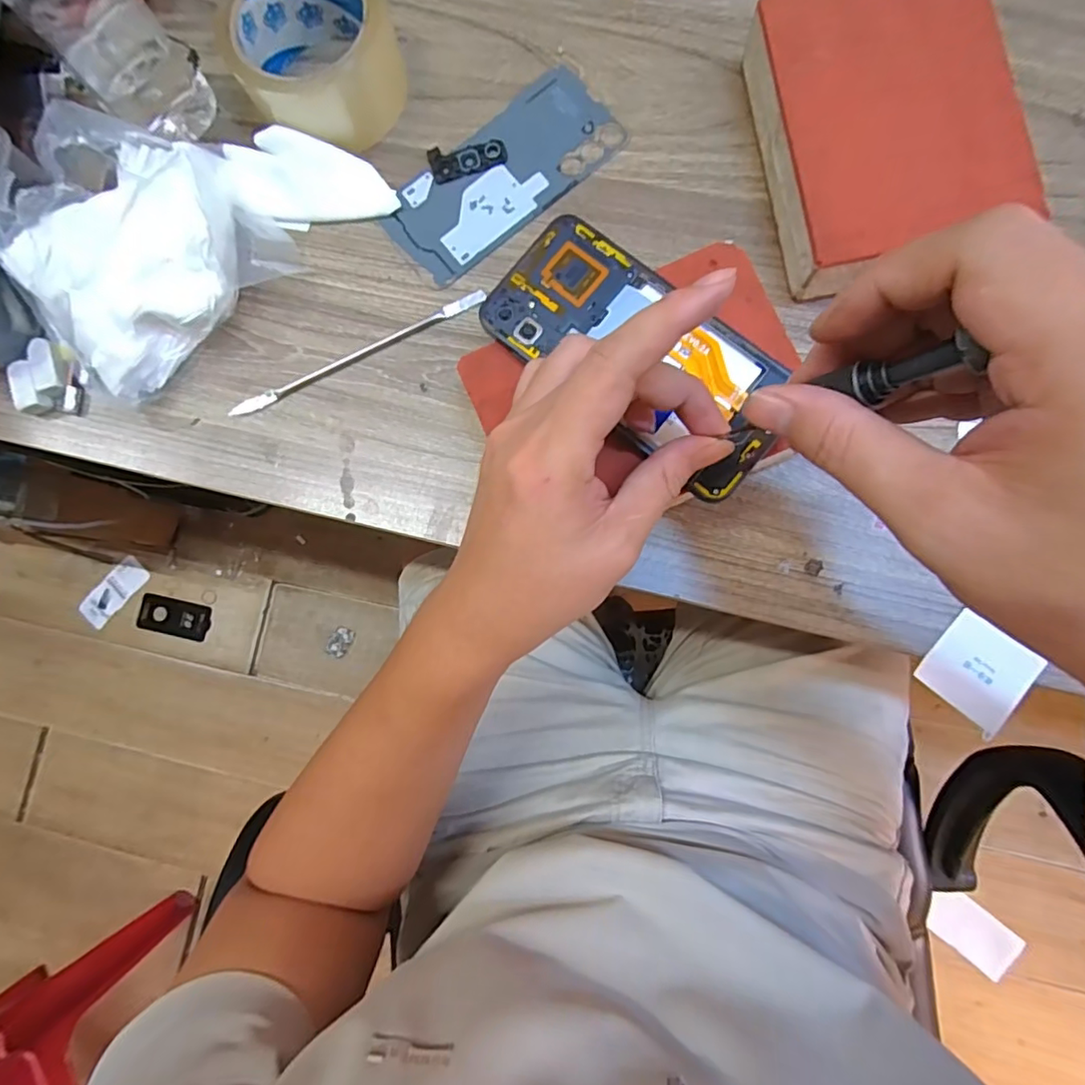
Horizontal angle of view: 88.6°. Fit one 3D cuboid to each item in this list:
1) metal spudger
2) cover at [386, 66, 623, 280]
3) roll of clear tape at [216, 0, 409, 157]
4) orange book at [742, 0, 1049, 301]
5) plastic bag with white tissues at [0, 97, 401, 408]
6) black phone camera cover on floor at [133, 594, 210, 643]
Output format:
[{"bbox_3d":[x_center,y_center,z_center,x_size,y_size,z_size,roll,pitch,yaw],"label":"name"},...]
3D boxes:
[{"bbox_3d":[-0.112,-0.116,0.339,0.167,0.005,0.008,-26,82,1],"label":"metal spudger"},{"bbox_3d":[-0.025,-0.229,0.345,0.150,0.004,0.072,-38,82,-1],"label":"cover"},{"bbox_3d":[-0.134,-0.297,0.336,0.088,0.050,0.089,-1,83,5],"label":"roll of clear tape"},{"bbox_3d":[0.186,-0.223,0.309,0.117,0.042,0.167,-9,82,4],"label":"orange book"},{"bbox_3d":[-0.220,-0.200,0.333,0.215,0.058,0.135,-41,82,-1],"label":"plastic bag with white tissues"},{"bbox_3d":[-0.739,0.150,1.115,0.149,0.016,0.073,12,84,6],"label":"black phone camera cover on floor"}]

